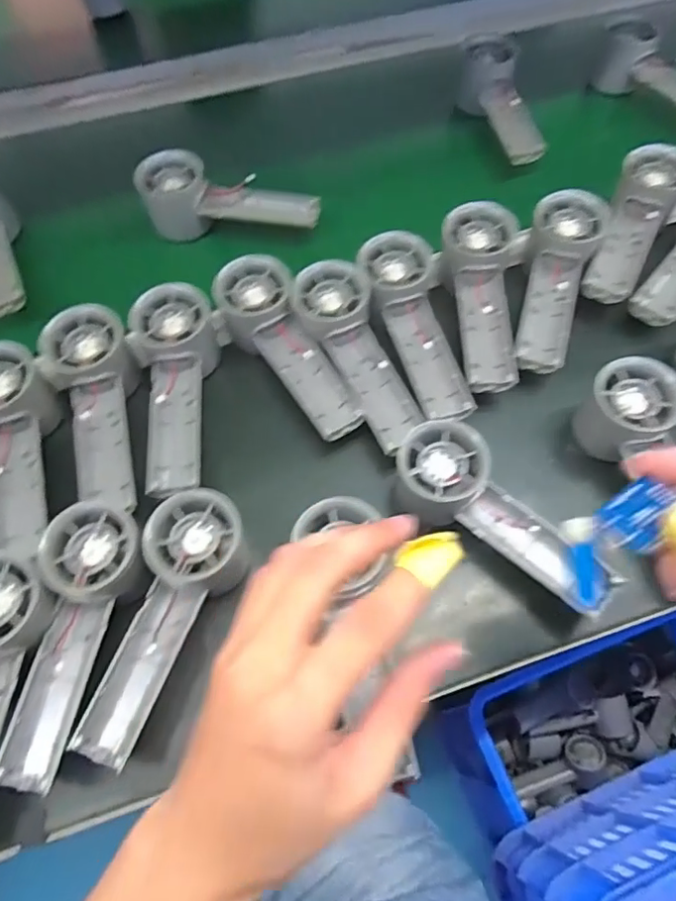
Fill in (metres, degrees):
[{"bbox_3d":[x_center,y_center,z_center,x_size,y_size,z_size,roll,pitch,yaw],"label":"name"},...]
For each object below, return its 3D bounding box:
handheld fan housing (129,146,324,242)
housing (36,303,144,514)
[{"bbox_3d":[-0.097,-0.234,0.514,0.155,0.062,0.041,1,64,1],"label":"handheld fan housing"},{"bbox_3d":[-0.178,-0.028,0.411,0.060,0.043,0.159,-13,77,-5],"label":"housing"}]

